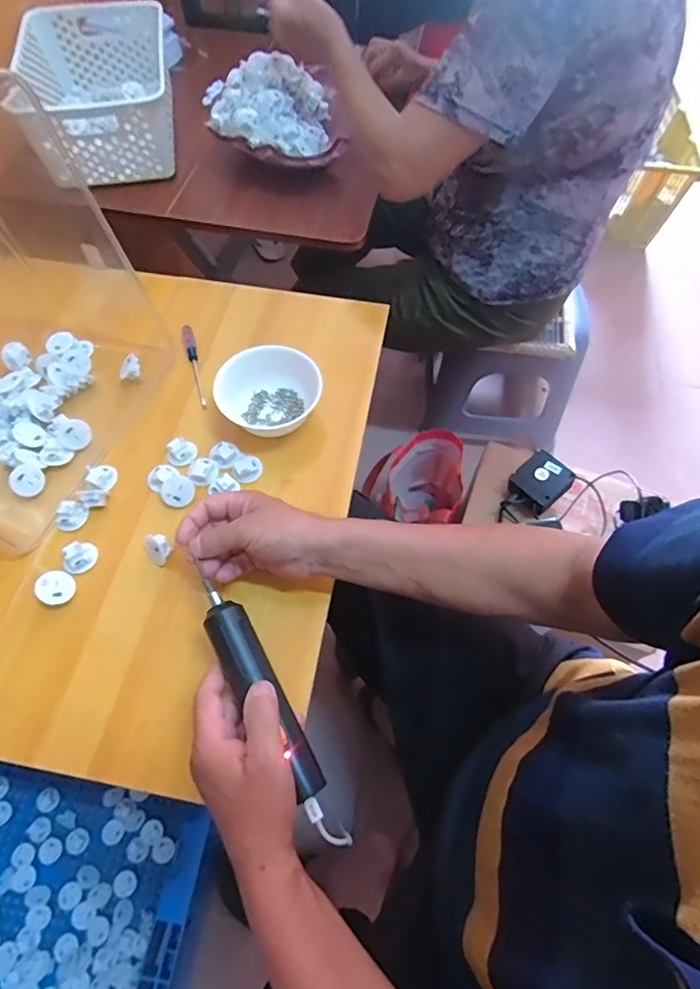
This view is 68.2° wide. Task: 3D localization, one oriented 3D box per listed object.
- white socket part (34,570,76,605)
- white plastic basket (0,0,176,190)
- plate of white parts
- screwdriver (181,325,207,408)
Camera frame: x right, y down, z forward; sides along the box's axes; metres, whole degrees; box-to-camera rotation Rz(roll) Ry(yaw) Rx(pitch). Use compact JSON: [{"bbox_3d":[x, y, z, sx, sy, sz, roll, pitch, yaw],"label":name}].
[{"bbox_3d":[-0.278,0.089,0.489,0.032,0.017,0.031,1,61,-1],"label":"white socket part"},{"bbox_3d":[-0.373,-0.602,0.774,0.211,0.103,0.307,-8,62,-6],"label":"white plastic basket"},{"bbox_3d":[-0.112,-0.558,0.755,0.185,0.064,0.211,-8,62,-6],"label":"plate of white parts"},{"bbox_3d":[-0.190,-0.158,0.632,0.015,0.016,0.124,-14,63,-9],"label":"screwdriver"}]

